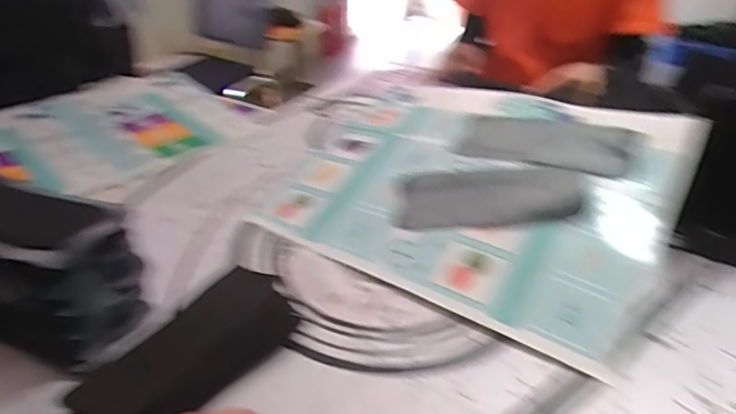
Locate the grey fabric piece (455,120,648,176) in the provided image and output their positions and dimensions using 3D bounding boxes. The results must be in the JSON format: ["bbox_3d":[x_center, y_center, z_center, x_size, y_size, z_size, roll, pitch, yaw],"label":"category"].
[{"bbox_3d":[0.237,-0.083,0.665,0.219,0.014,0.088,10,50,15],"label":"grey fabric piece"}]

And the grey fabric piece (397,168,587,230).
[{"bbox_3d":[0.148,-0.013,0.620,0.215,0.013,0.086,-4,53,12],"label":"grey fabric piece"}]

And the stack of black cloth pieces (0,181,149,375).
[{"bbox_3d":[-0.354,0.058,0.517,0.233,0.126,0.111,14,35,18],"label":"stack of black cloth pieces"}]

